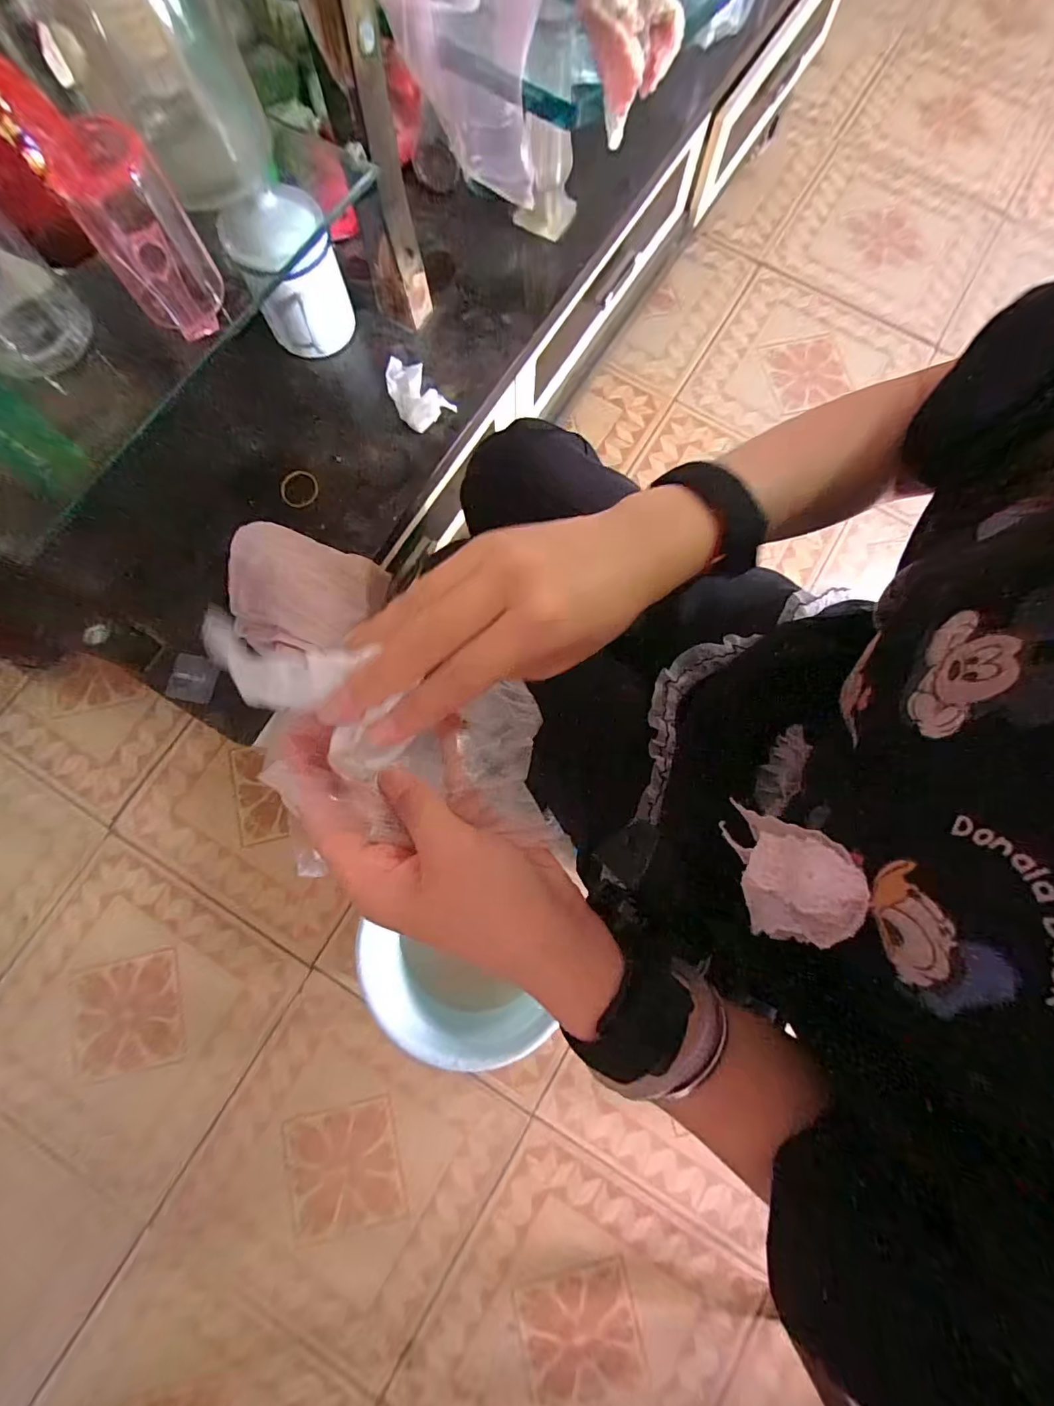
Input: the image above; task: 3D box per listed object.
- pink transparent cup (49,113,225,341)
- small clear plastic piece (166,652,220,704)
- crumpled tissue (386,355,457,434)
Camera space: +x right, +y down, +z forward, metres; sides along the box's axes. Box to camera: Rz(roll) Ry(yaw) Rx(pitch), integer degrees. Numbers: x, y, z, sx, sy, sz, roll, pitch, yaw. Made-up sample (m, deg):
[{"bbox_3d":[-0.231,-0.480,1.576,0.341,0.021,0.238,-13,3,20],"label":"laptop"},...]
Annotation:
[{"bbox_3d":[-0.281,-0.343,0.361,0.065,0.095,0.070,0,80,-1],"label":"pink transparent cup"},{"bbox_3d":[-0.355,-0.026,0.519,0.045,0.013,0.049,15,79,4],"label":"small clear plastic piece"},{"bbox_3d":[-0.138,-0.375,0.585,0.056,0.016,0.095,-39,80,-7],"label":"crumpled tissue"}]

